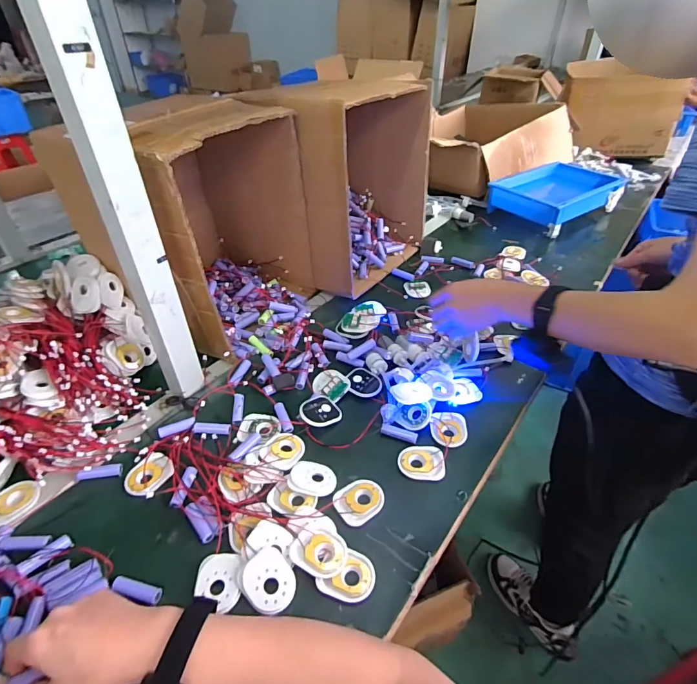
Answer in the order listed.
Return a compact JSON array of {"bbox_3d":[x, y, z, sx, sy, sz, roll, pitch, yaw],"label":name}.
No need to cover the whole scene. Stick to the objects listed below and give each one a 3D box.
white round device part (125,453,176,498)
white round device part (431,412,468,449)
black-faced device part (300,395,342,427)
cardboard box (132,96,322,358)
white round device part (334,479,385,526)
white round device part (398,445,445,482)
[{"bbox_3d":[-0.249,0.165,0.523,0.053,0.012,0.057,18,43,20],"label":"white round device part"},{"bbox_3d":[0.136,0.118,0.566,0.048,0.013,0.057,7,40,8],"label":"white round device part"},{"bbox_3d":[-0.040,0.097,0.588,0.058,0.009,0.050,-14,47,-44],"label":"black-faced device part"},{"bbox_3d":[-0.246,-0.202,0.708,0.258,0.327,0.280,21,44,23],"label":"cardboard box"},{"bbox_3d":[0.013,0.185,0.489,0.055,0.008,0.049,-29,48,-30],"label":"white round device part"},{"bbox_3d":[0.093,0.152,0.530,0.057,0.006,0.048,4,40,5],"label":"white round device part"}]

